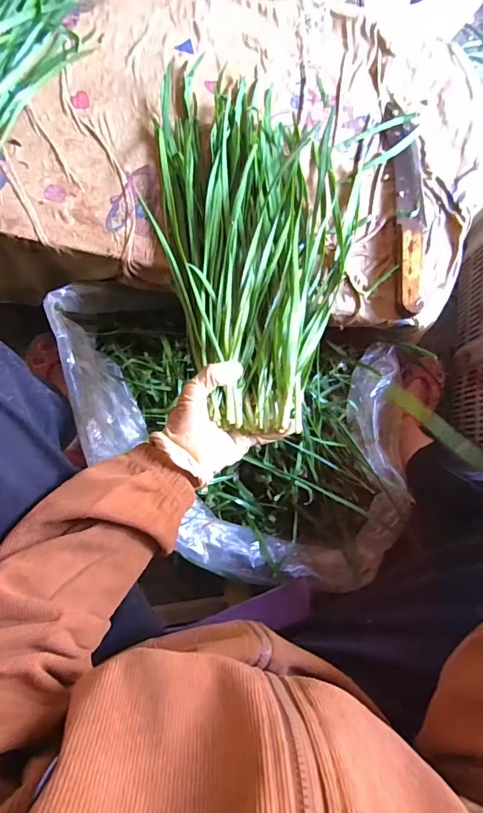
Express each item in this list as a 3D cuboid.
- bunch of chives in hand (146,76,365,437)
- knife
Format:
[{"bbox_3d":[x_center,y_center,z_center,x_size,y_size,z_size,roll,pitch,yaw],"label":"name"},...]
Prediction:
[{"bbox_3d":[0.026,-0.183,0.478,0.232,0.049,0.423,-1,71,-5],"label":"bunch of chives in hand"},{"bbox_3d":[0.204,-0.245,0.511,0.041,0.025,0.272,0,84,-5],"label":"knife"}]

